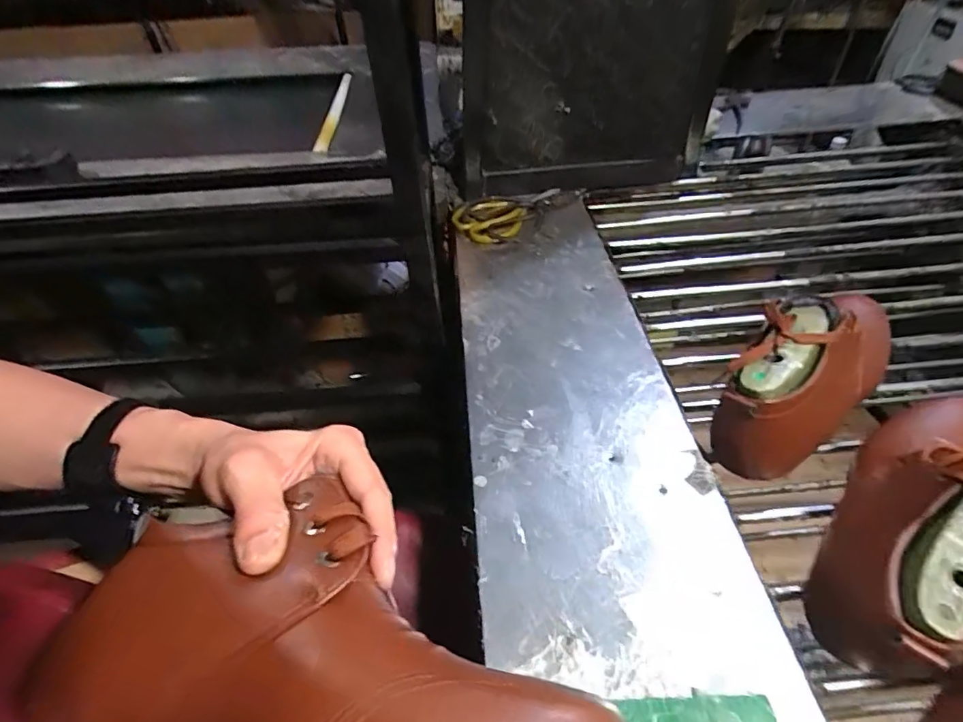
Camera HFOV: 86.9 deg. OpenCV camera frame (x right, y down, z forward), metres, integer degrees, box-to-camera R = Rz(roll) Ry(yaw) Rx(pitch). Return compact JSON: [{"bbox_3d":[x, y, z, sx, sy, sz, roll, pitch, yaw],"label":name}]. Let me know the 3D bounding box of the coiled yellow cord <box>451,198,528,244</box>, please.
[{"bbox_3d":[0.010,-0.221,0.801,0.107,0.025,0.113,7,45,11],"label":"coiled yellow cord"}]

